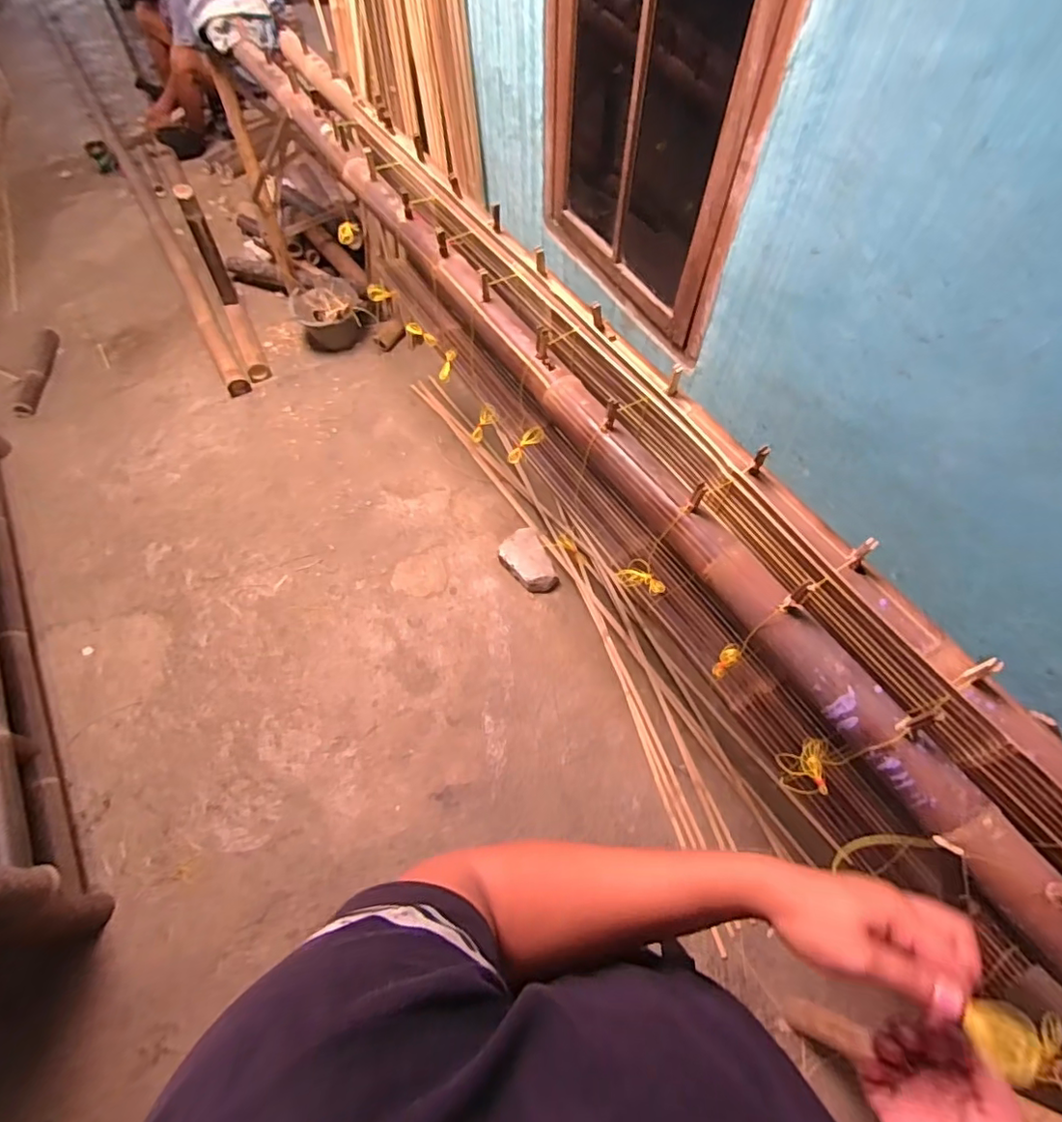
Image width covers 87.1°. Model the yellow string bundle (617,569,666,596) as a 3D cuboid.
[{"bbox_3d":[0.188,0.035,0.949,0.081,0.035,0.023,23,65,12],"label":"yellow string bundle"}]

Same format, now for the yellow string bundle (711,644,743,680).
[{"bbox_3d":[0.290,0.148,0.828,0.031,0.070,0.029,0,63,1],"label":"yellow string bundle"}]

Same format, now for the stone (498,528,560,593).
[{"bbox_3d":[-0.010,0.005,1.677,0.131,0.065,0.210,-25,65,-12],"label":"stone"}]

